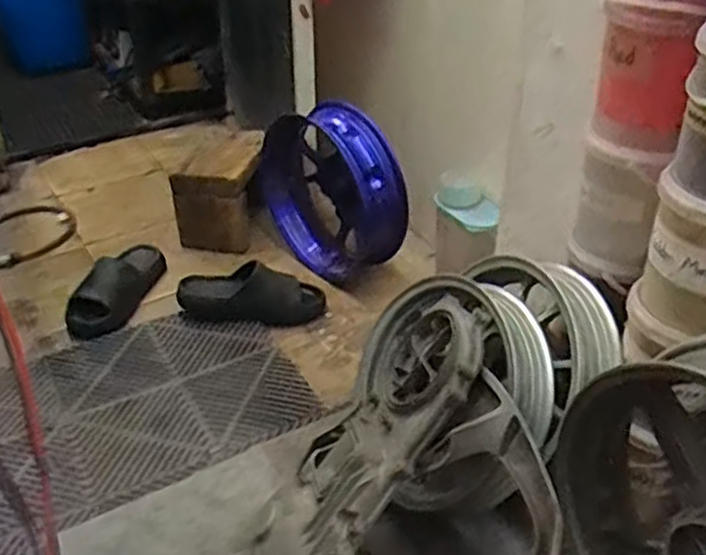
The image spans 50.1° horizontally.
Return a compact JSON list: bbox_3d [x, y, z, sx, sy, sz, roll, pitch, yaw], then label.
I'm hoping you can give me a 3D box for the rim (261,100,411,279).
[{"bbox_3d":[-0.054,-0.180,1.621,0.147,0.338,0.348,-26,41,-33],"label":"rim"}]

